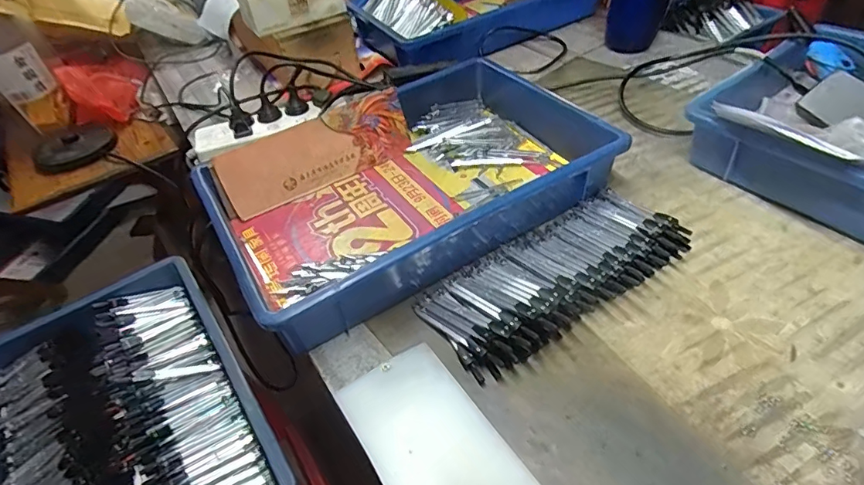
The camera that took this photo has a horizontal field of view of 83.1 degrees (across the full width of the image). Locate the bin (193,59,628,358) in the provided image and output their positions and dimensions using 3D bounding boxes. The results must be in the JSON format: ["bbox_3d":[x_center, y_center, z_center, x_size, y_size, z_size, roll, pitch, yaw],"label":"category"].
[{"bbox_3d":[-0.029,-0.072,0.558,0.406,0.072,0.263,-27,47,-18],"label":"bin"}]

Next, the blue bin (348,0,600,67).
[{"bbox_3d":[0.075,-0.466,0.926,0.411,0.079,0.263,-25,46,-16],"label":"blue bin"}]

